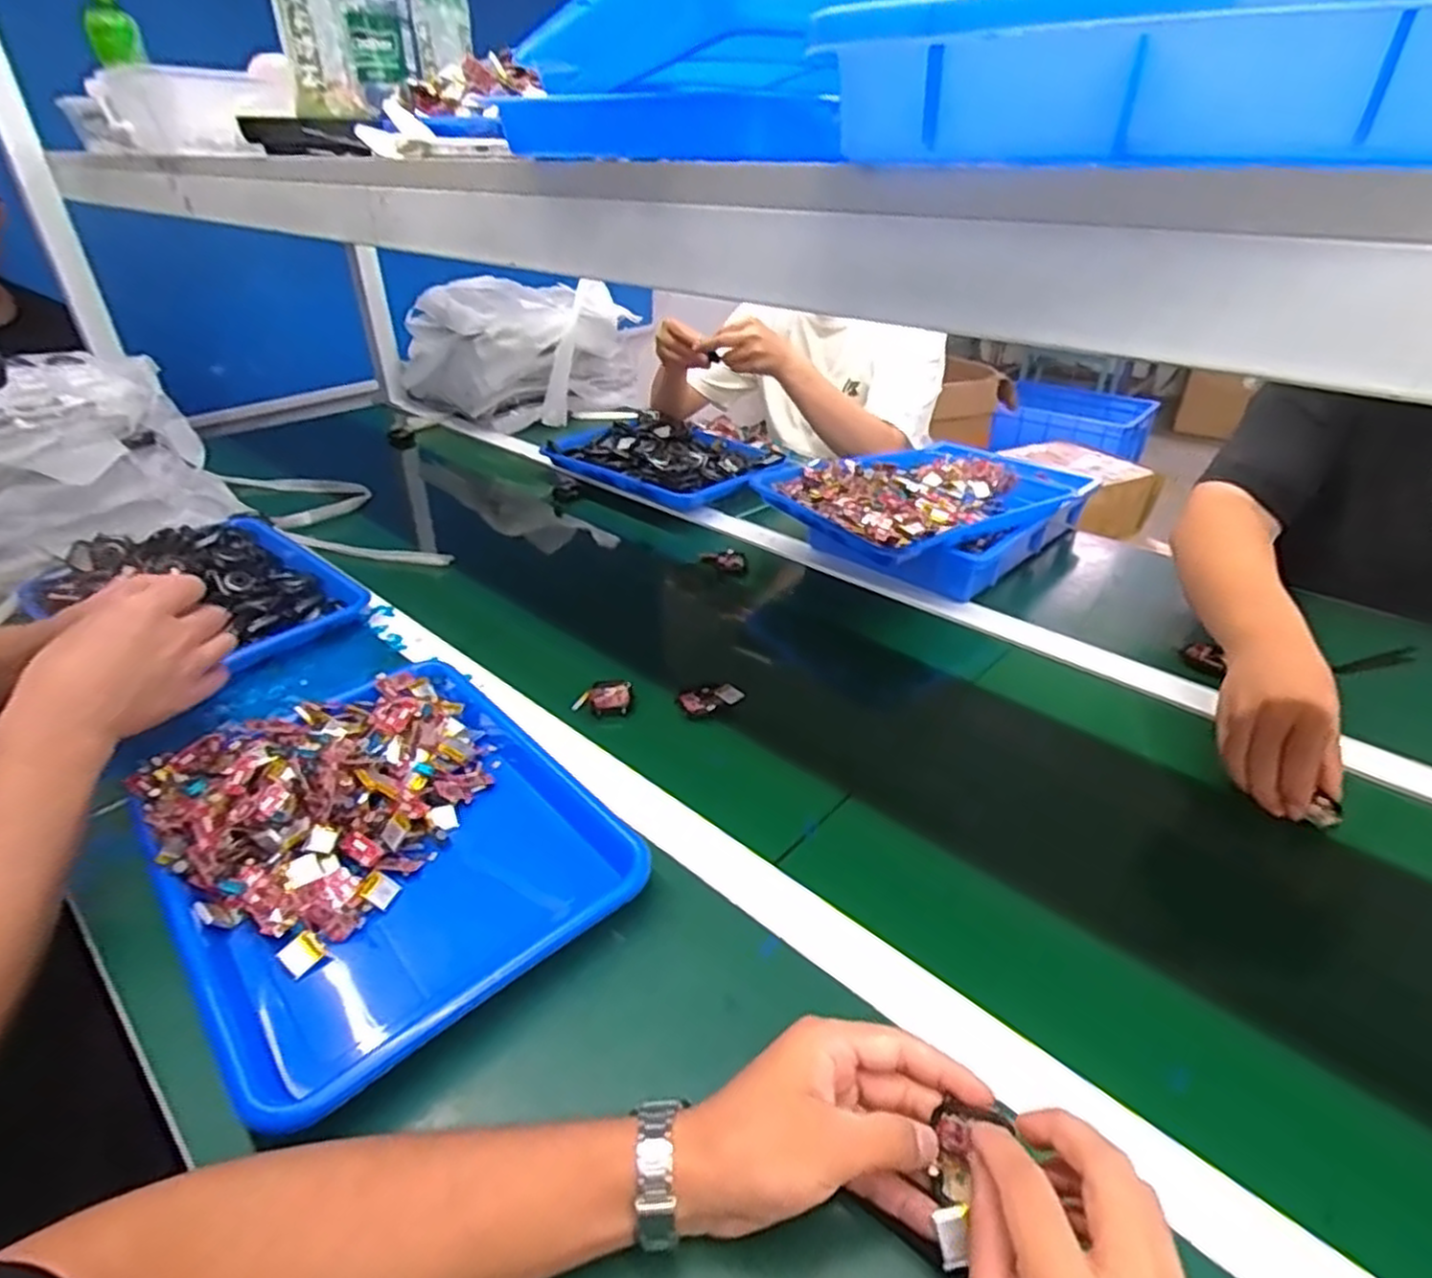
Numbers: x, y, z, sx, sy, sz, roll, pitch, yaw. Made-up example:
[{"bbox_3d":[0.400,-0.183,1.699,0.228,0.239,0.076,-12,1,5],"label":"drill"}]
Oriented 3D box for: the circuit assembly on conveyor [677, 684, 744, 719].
[{"bbox_3d":[-0.005,0.055,0.689,0.059,0.017,0.032,-5,33,-7],"label":"circuit assembly on conveyor"}]

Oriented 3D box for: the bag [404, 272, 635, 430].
[{"bbox_3d":[-0.373,-0.542,1.426,0.440,0.219,0.283,-8,33,-12],"label":"bag"}]

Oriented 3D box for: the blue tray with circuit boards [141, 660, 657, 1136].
[{"bbox_3d":[-0.232,0.135,0.532,0.269,0.058,0.329,-28,42,-36],"label":"blue tray with circuit boards"}]

